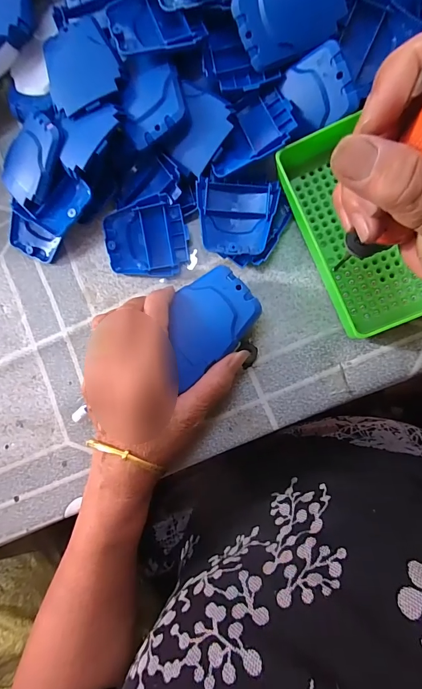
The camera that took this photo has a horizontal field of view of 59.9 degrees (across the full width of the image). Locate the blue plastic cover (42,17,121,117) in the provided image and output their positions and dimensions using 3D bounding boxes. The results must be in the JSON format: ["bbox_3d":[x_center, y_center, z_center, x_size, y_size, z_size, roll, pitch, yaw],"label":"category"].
[{"bbox_3d":[-0.093,-0.200,0.268,0.054,0.014,0.058,-14,85,10],"label":"blue plastic cover"}]

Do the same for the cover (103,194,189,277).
[{"bbox_3d":[-0.052,-0.084,0.295,0.064,0.018,0.057,-6,87,9],"label":"cover"}]

